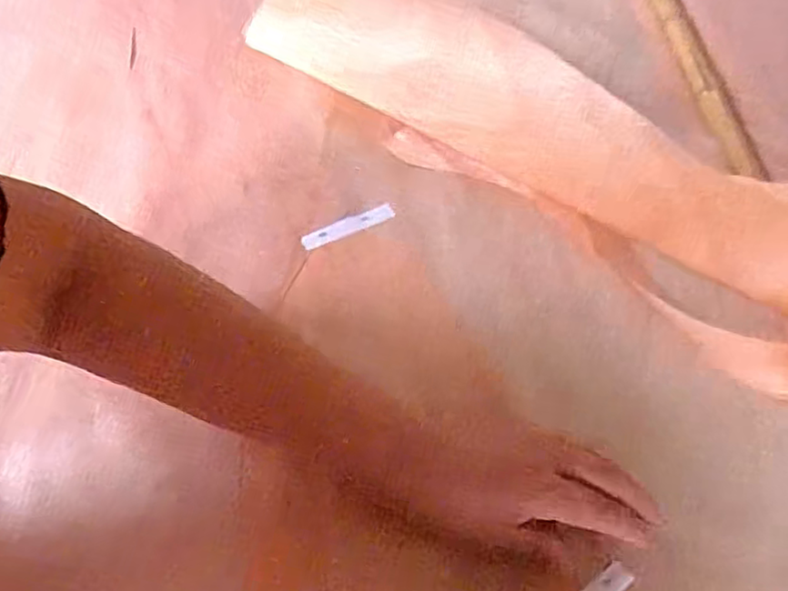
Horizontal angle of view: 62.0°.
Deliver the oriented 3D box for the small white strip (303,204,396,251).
[{"bbox_3d":[-0.034,-0.051,0.481,0.070,0.004,0.013,-23,62,-9],"label":"small white strip"}]

